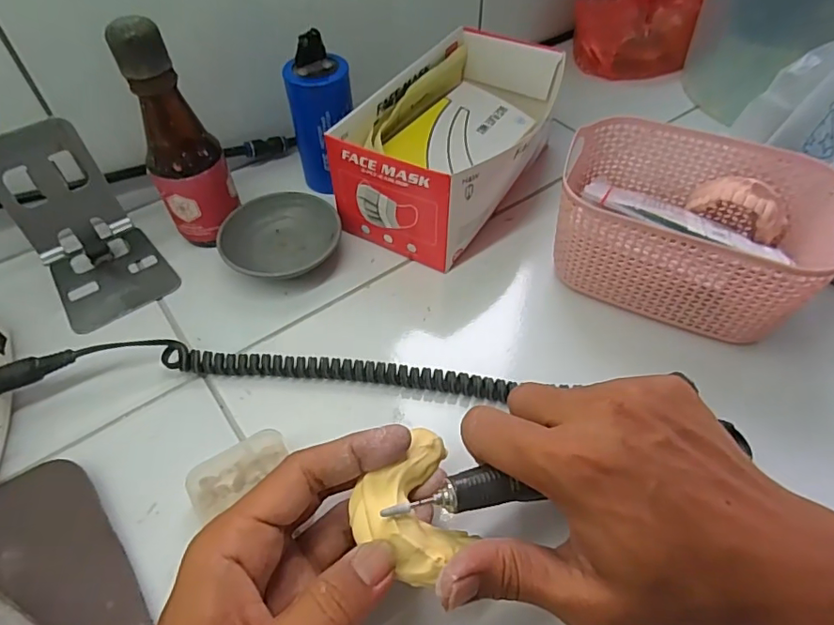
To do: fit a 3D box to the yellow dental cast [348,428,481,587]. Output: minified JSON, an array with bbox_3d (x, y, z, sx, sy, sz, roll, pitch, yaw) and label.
[{"bbox_3d":[0.002,0.087,0.241,0.050,0.021,0.058,35,60,25],"label":"yellow dental cast"}]

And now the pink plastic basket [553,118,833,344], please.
[{"bbox_3d":[0.185,-0.059,0.365,0.164,0.079,0.116,21,55,16],"label":"pink plastic basket"}]

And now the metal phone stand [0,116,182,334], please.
[{"bbox_3d":[-0.235,-0.060,0.359,0.077,0.112,0.085,-38,61,-25],"label":"metal phone stand"}]

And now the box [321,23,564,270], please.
[{"bbox_3d":[0.036,-0.140,0.434,0.118,0.084,0.207,25,56,19],"label":"box"}]

